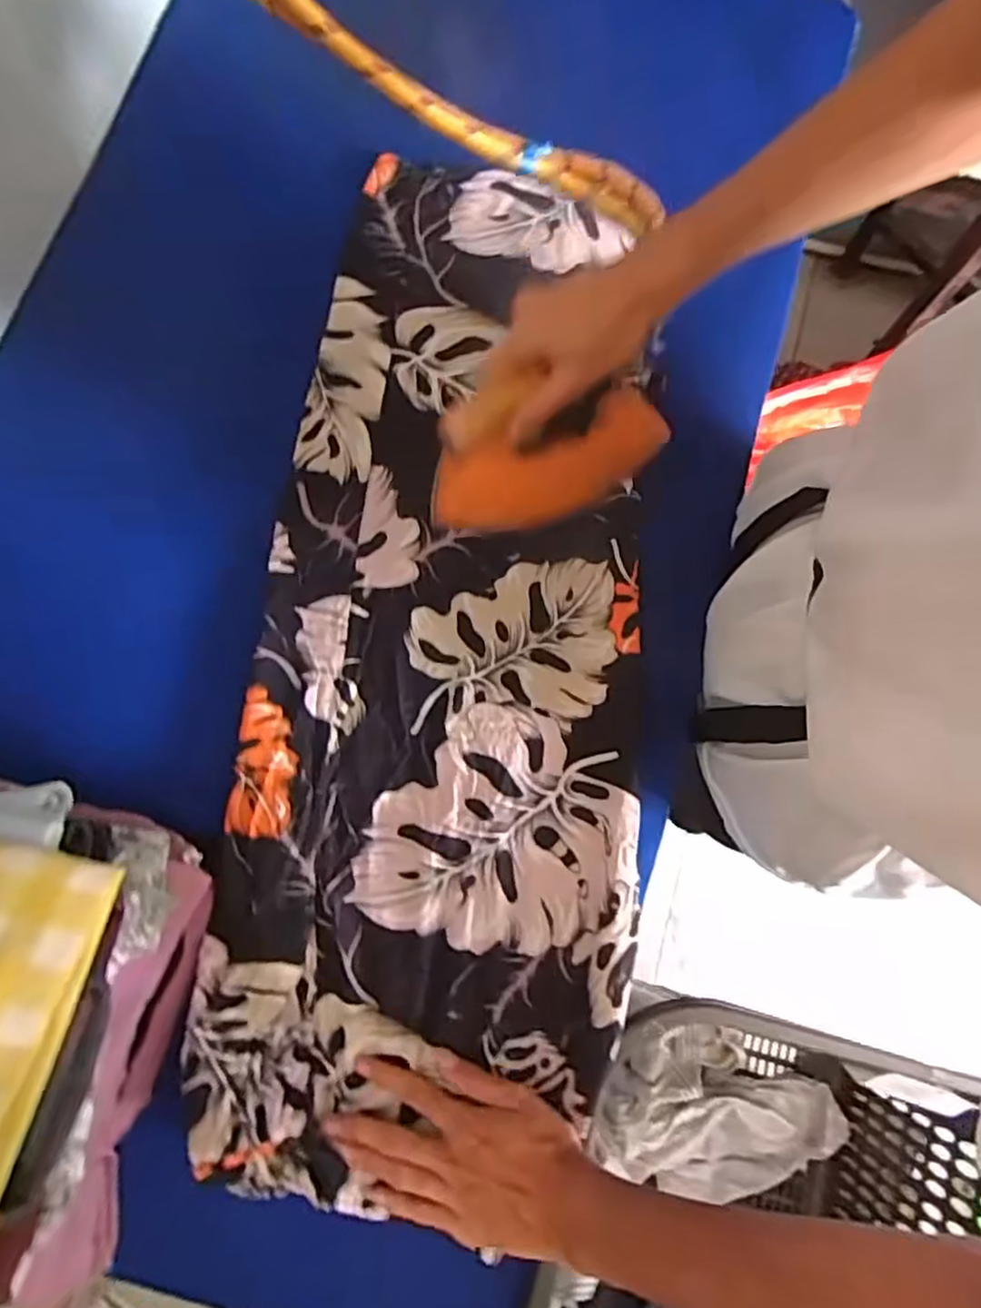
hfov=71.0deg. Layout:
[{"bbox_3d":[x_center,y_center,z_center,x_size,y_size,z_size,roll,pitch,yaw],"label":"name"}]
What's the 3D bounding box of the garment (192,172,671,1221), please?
[{"bbox_3d":[-0.035,-0.048,0.539,0.296,0.057,0.781,2,78,2],"label":"garment"}]

